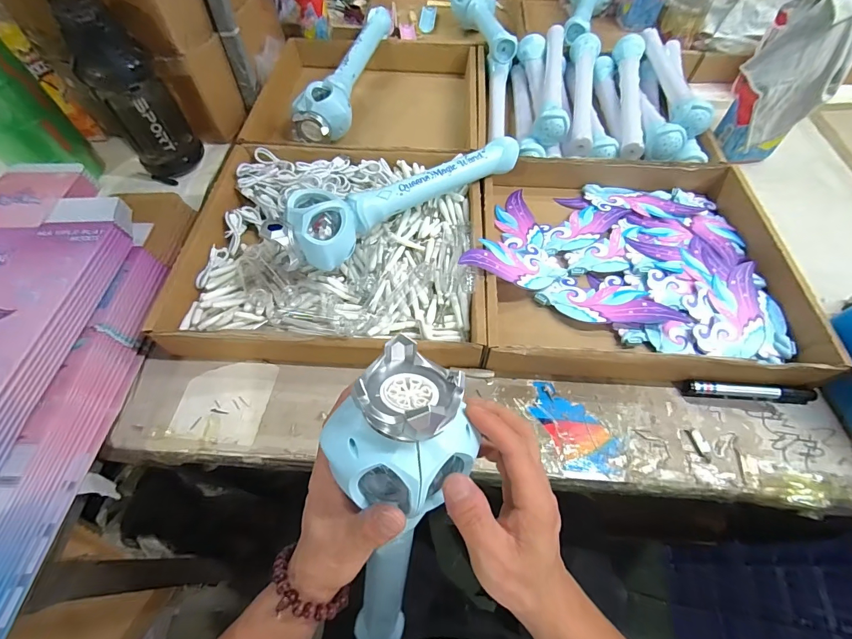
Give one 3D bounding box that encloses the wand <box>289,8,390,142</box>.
[{"bbox_3d":[-0.146,-0.456,0.715,0.090,0.063,0.357,10,59,4],"label":"wand"}]

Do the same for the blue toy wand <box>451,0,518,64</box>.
[{"bbox_3d":[0.111,-0.606,0.792,0.087,0.073,0.313,-3,59,-4],"label":"blue toy wand"}]

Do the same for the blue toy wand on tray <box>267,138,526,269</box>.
[{"bbox_3d":[-0.028,-0.168,0.523,0.354,0.075,0.081,-32,65,-19],"label":"blue toy wand on tray"}]

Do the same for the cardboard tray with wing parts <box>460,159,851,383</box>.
[{"bbox_3d":[0.260,-0.088,0.519,0.389,0.059,0.360,2,59,-1],"label":"cardboard tray with wing parts"}]

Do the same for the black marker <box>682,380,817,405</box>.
[{"bbox_3d":[0.364,0.082,0.437,0.138,0.020,0.014,6,59,1],"label":"black marker"}]

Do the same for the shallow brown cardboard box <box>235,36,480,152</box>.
[{"bbox_3d":[-0.101,-0.414,0.729,0.386,0.069,0.368,5,59,1],"label":"shallow brown cardboard box"}]

